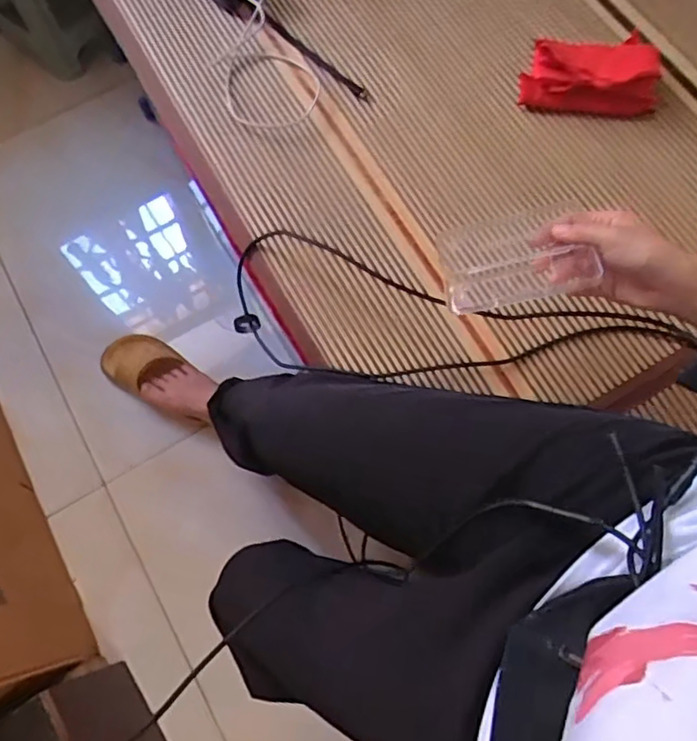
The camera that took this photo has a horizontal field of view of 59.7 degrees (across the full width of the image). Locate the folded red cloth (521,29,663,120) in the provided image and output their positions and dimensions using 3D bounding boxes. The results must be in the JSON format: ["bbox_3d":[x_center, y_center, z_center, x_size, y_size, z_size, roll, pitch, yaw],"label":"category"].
[{"bbox_3d":[0.279,-0.347,0.699,0.157,0.046,0.085,3,72,3],"label":"folded red cloth"}]

